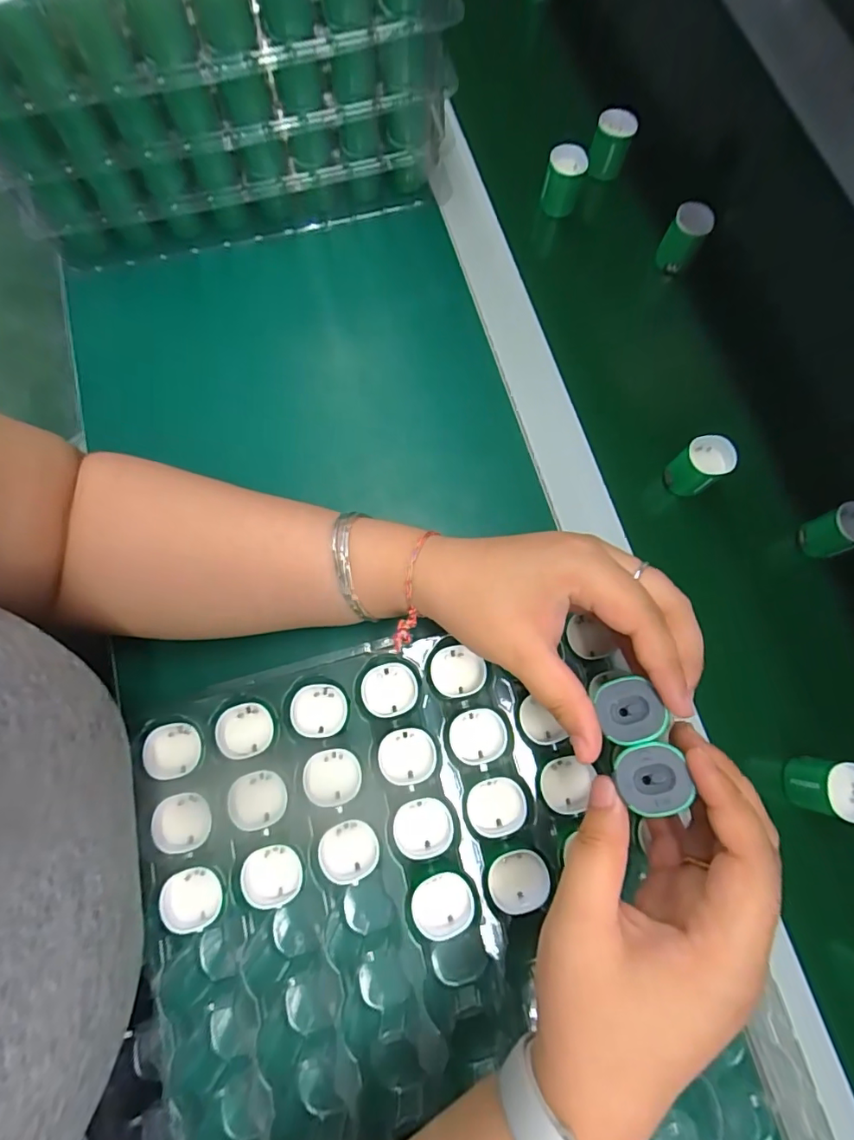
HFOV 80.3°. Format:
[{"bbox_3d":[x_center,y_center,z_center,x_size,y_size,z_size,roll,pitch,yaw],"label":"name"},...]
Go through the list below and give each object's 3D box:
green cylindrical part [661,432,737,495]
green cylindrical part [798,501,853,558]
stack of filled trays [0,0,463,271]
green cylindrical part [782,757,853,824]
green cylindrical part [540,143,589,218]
[{"bbox_3d":[0.184,-0.070,0.342,0.030,0.034,0.031,0,76,0],"label":"green cylindrical part"},{"bbox_3d":[0.269,-0.026,0.329,0.027,0.036,0.028,-11,76,-3],"label":"green cylindrical part"},{"bbox_3d":[-0.163,-0.415,0.352,0.289,0.144,0.307,-14,76,-4],"label":"stack of filled trays"},{"bbox_3d":[0.232,0.126,0.295,0.027,0.044,0.031,4,76,1],"label":"green cylindrical part"},{"bbox_3d":[0.106,-0.303,0.395,0.028,0.041,0.026,0,76,0],"label":"green cylindrical part"}]

